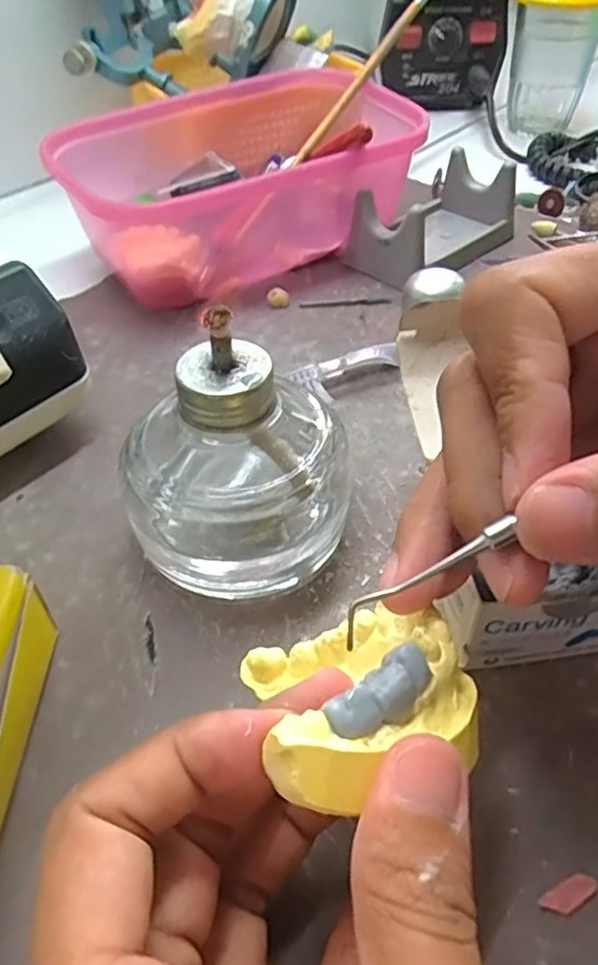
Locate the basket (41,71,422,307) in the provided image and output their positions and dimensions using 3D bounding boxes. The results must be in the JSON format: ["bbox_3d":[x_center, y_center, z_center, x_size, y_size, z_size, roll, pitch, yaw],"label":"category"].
[{"bbox_3d":[-0.028,-0.170,0.369,0.194,0.066,0.129,-28,51,-20],"label":"basket"}]

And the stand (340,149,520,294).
[{"bbox_3d":[0.077,-0.149,0.362,0.092,0.039,0.058,-36,55,-26],"label":"stand"}]

